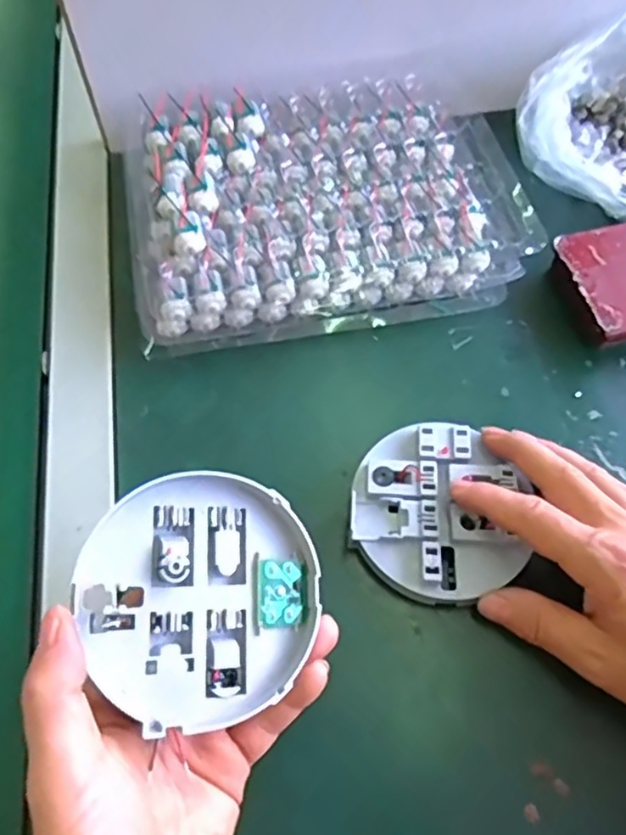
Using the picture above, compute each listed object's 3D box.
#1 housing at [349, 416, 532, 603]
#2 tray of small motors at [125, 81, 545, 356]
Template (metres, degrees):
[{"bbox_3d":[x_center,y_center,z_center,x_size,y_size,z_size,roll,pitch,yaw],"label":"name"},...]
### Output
[{"bbox_3d":[0.069,0.050,0.353,0.091,0.014,0.100,0,61,0],"label":"housing"},{"bbox_3d":[-0.001,-0.157,0.453,0.262,0.057,0.202,-11,61,-6],"label":"tray of small motors"}]

